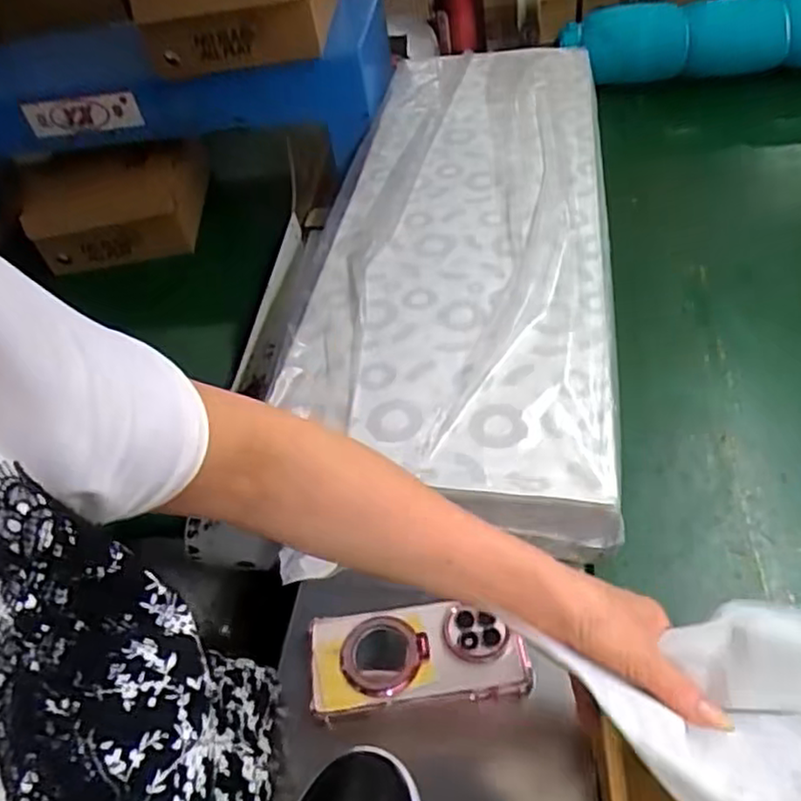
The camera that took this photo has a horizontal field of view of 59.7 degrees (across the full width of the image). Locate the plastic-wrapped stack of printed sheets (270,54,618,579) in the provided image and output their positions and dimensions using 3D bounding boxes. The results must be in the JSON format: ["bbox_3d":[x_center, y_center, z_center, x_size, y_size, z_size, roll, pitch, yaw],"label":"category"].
[{"bbox_3d":[0.079,-0.221,0.832,0.312,0.049,0.901,3,47,9],"label":"plastic-wrapped stack of printed sheets"}]

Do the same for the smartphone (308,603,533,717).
[{"bbox_3d":[0.012,0.191,0.523,0.158,0.015,0.072,-6,46,1],"label":"smartphone"}]

